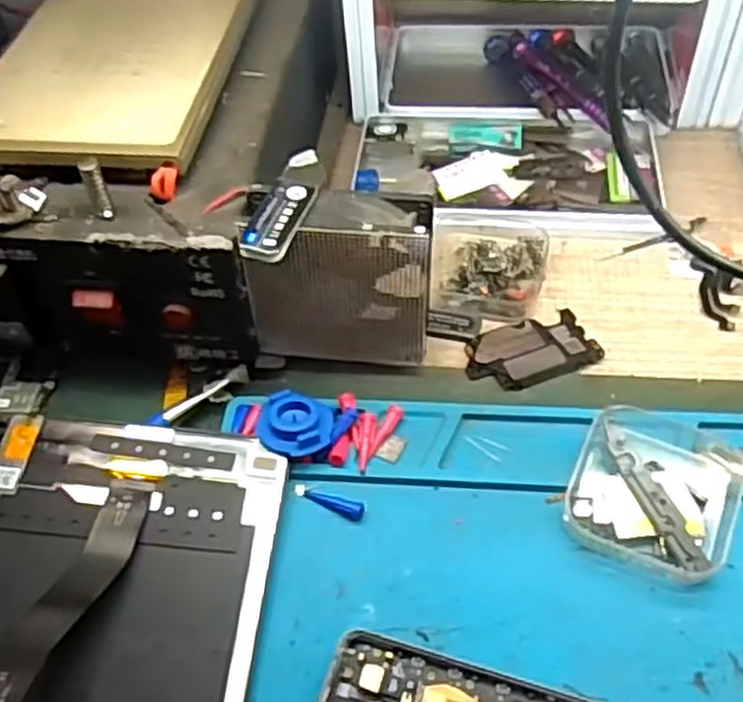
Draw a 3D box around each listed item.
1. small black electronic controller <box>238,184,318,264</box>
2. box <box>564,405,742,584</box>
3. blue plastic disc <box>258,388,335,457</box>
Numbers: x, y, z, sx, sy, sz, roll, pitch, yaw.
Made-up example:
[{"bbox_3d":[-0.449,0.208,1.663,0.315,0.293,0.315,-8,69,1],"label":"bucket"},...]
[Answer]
[{"bbox_3d":[-0.038,-0.052,0.320,0.018,0.007,0.048,13,53,14],"label":"small black electronic controller"},{"bbox_3d":[0.117,0.055,0.322,0.063,0.019,0.069,18,53,19],"label":"box"},{"bbox_3d":[-0.034,0.034,0.350,0.035,0.010,0.030,17,53,18],"label":"blue plastic disc"}]

